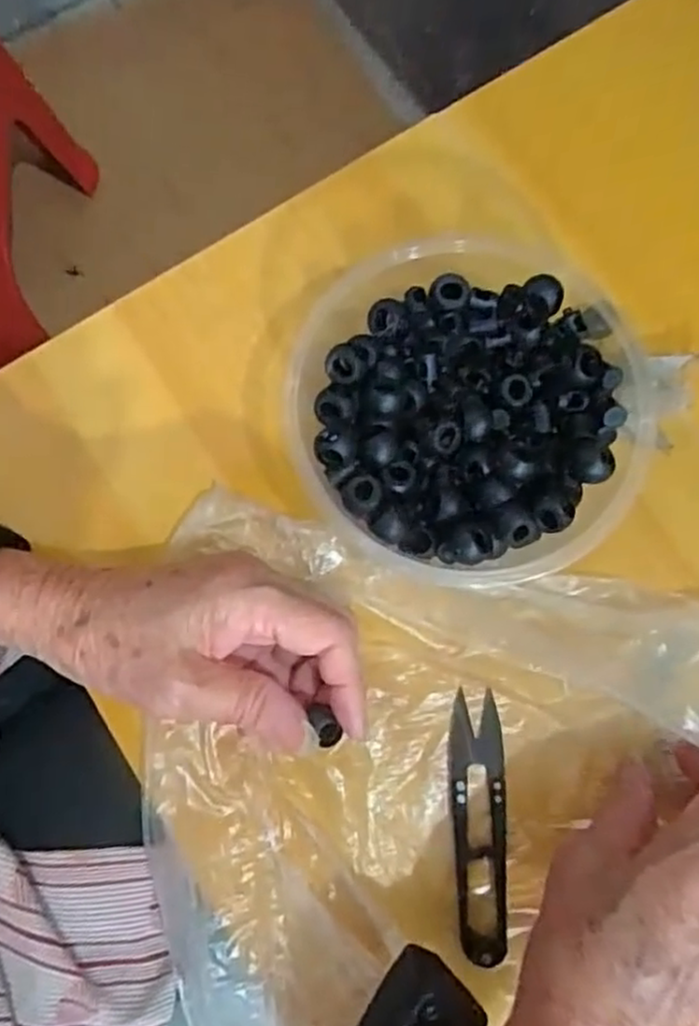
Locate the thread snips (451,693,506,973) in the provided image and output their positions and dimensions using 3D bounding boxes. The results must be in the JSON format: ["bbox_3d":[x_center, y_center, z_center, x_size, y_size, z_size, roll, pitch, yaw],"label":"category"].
[{"bbox_3d":[0.054,0.129,0.292,0.023,0.009,0.100,1,78,1],"label":"thread snips"}]

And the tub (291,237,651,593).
[{"bbox_3d":[0.048,-0.040,0.308,0.142,0.054,0.144,0,78,0],"label":"tub"}]

